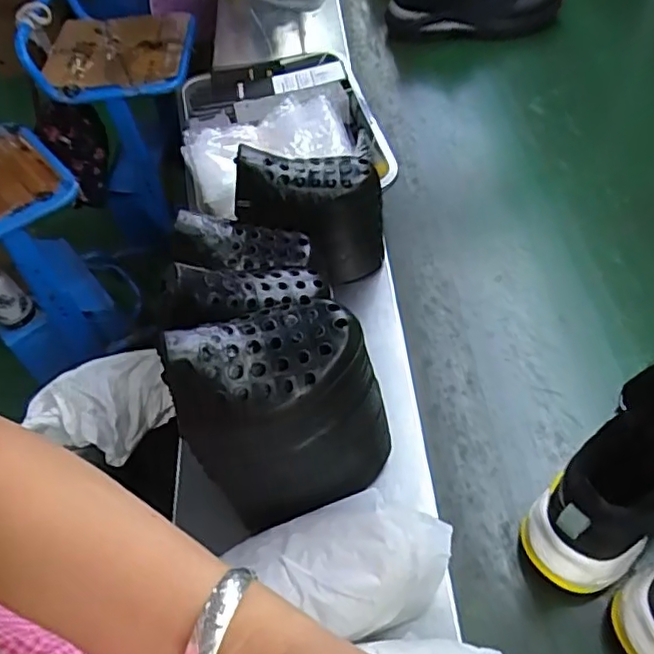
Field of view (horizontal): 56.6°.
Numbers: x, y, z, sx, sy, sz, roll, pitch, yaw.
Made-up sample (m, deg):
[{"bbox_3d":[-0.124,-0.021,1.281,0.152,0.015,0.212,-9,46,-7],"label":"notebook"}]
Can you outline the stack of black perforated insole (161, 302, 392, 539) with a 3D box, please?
[{"bbox_3d":[-0.032,0.080,0.491,0.158,0.194,0.094,-19,52,-9],"label":"stack of black perforated insole"}]

